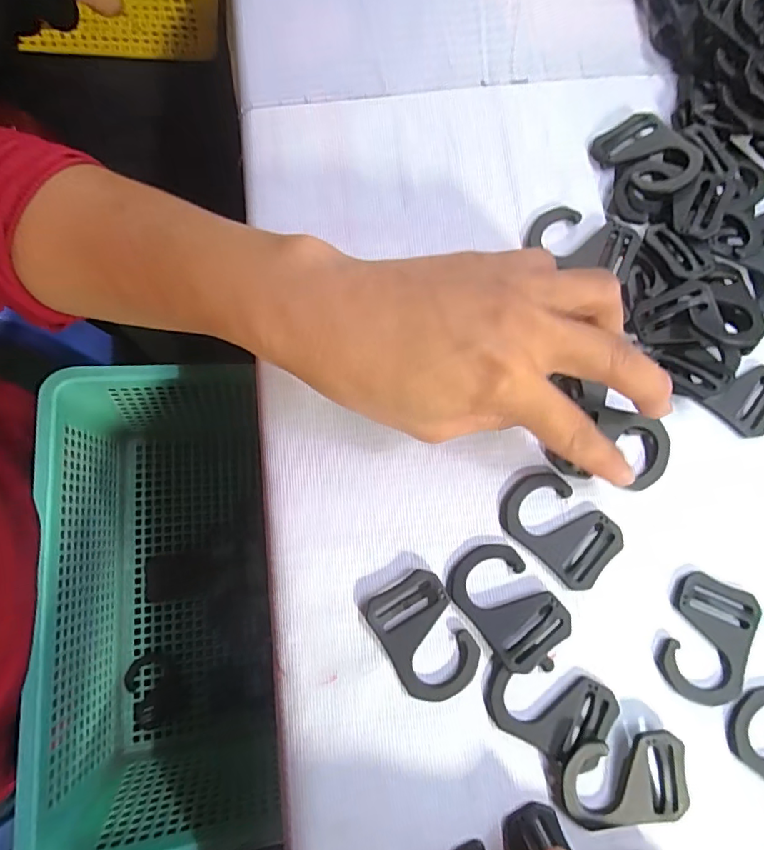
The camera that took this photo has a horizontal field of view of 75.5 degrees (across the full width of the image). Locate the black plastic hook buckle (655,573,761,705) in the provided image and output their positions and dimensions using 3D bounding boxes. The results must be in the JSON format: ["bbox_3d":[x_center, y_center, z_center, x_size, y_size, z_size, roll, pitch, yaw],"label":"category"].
[{"bbox_3d":[0.137,0.090,0.207,0.034,0.004,0.049,23,78,4],"label":"black plastic hook buckle"}]

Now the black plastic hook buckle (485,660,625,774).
[{"bbox_3d":[0.068,0.114,0.200,0.051,0.007,0.033,25,79,5],"label":"black plastic hook buckle"}]

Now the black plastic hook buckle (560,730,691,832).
[{"bbox_3d":[0.096,0.140,0.194,0.050,0.008,0.033,-6,78,-2],"label":"black plastic hook buckle"}]

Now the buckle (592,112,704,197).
[{"bbox_3d":[0.132,-0.135,0.244,0.035,0.005,0.049,-41,66,1],"label":"buckle"}]

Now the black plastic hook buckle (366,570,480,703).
[{"bbox_3d":[0.018,0.088,0.205,0.033,0.006,0.049,-30,80,-7],"label":"black plastic hook buckle"}]

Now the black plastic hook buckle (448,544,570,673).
[{"bbox_3d":[0.052,0.075,0.207,0.033,0.006,0.048,-39,81,-8],"label":"black plastic hook buckle"}]

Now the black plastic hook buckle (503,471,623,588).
[{"bbox_3d":[0.077,0.044,0.216,0.050,0.004,0.033,39,80,7],"label":"black plastic hook buckle"}]

